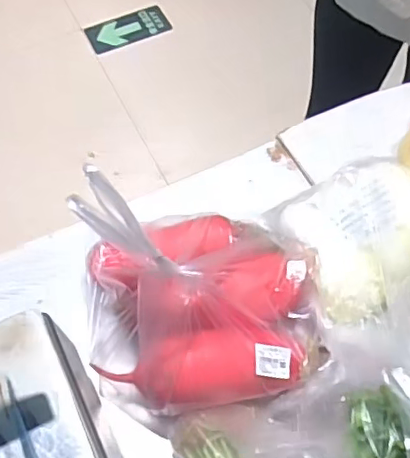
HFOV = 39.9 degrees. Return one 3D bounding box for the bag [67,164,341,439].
[{"bbox_3d":[-0.003,0.056,0.548,0.236,0.211,0.215,-15,60,-6],"label":"bag"}]

